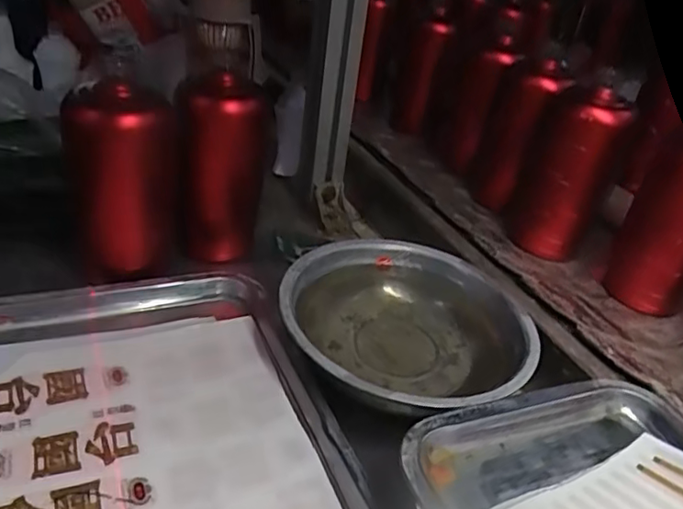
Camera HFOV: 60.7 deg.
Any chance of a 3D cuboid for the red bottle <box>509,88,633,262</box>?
[{"bbox_3d":[0.234,-0.079,0.601,0.081,0.156,0.071,21,43,19],"label":"red bottle"}]

